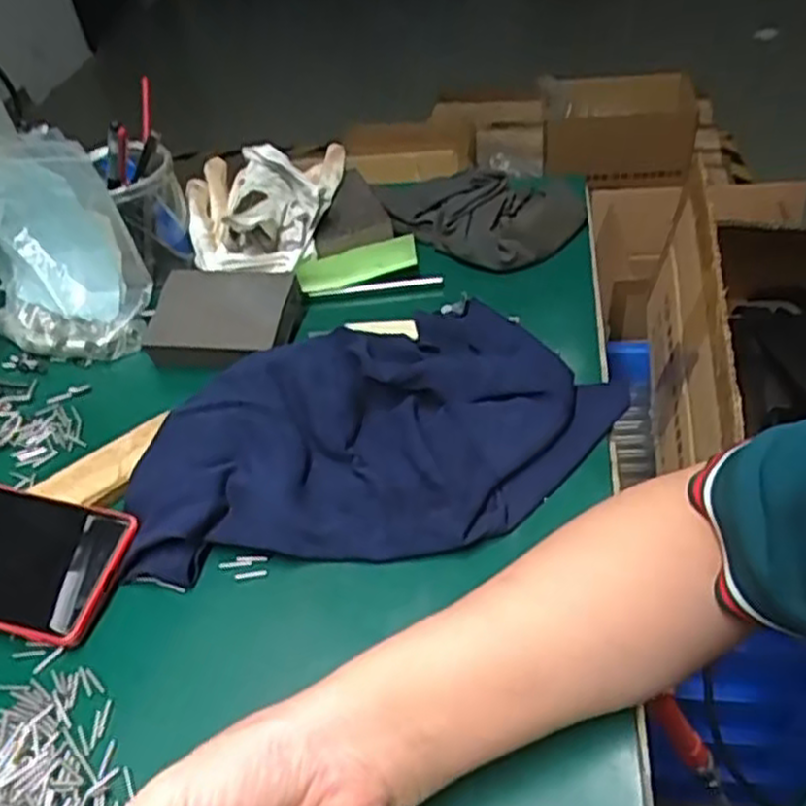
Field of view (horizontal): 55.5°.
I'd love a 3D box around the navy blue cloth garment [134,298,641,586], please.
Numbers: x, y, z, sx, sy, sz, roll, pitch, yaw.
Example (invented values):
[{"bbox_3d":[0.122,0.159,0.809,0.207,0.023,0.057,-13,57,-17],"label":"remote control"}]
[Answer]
[{"bbox_3d":[-0.020,0.012,0.469,0.282,0.038,0.185,-12,45,-4],"label":"navy blue cloth garment"}]

